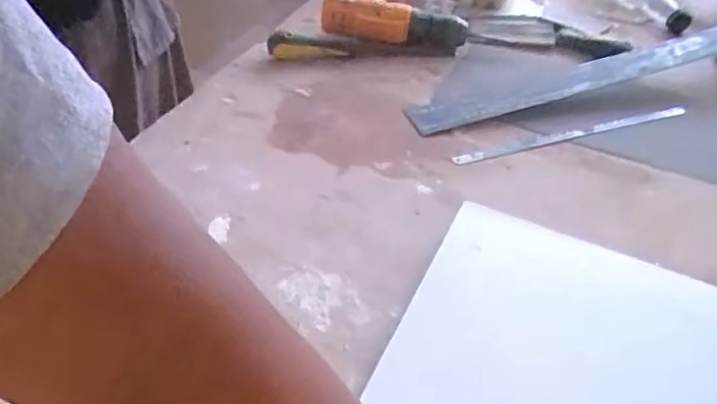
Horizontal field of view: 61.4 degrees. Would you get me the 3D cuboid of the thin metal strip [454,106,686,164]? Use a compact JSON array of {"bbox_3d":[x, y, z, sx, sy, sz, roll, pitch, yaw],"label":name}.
[{"bbox_3d":[0.239,-0.076,0.657,0.301,0.008,0.014,-12,44,-18],"label":"thin metal strip"}]

